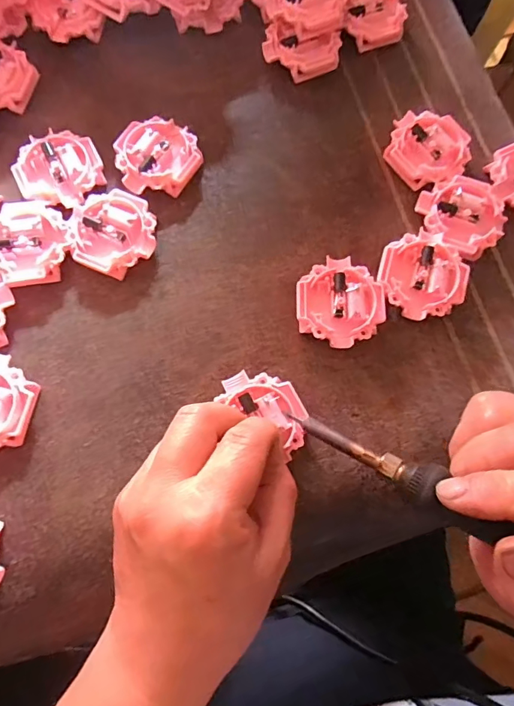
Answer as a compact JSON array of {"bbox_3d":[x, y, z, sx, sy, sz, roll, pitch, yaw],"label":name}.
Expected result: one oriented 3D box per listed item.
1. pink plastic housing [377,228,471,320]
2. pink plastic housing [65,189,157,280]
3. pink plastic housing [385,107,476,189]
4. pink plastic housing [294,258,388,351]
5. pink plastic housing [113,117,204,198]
[{"bbox_3d":[0.102,-0.046,0.277,0.050,0.018,0.051,0,76,-1],"label":"pink plastic housing"},{"bbox_3d":[-0.089,-0.074,0.277,0.052,0.015,0.052,0,76,-1],"label":"pink plastic housing"},{"bbox_3d":[0.115,-0.138,0.302,0.049,0.016,0.054,-36,79,-10],"label":"pink plastic housing"},{"bbox_3d":[0.050,-0.030,0.272,0.051,0.015,0.051,34,77,7],"label":"pink plastic housing"},{"bbox_3d":[-0.064,-0.128,0.292,0.052,0.016,0.050,0,76,-1],"label":"pink plastic housing"}]

